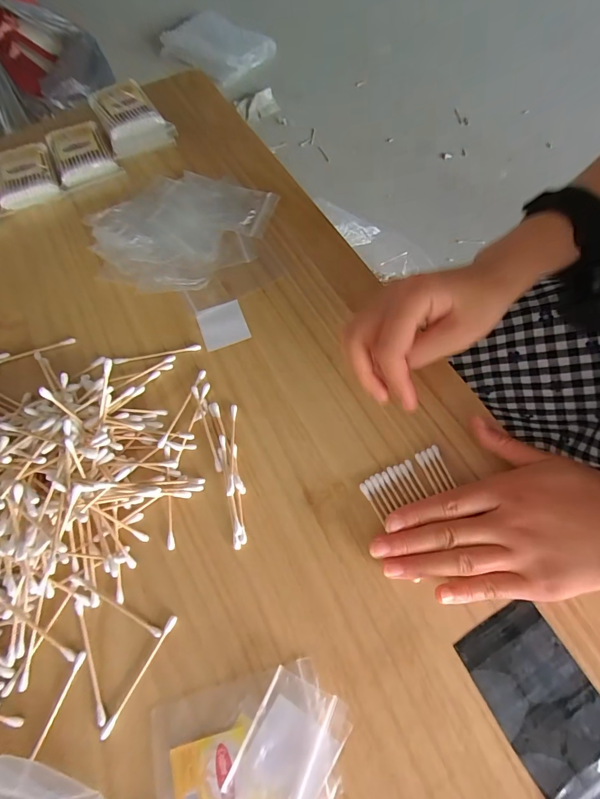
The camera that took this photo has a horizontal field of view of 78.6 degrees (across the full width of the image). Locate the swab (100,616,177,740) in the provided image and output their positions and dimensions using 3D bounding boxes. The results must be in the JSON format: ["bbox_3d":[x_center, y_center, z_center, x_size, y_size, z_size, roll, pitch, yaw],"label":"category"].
[{"bbox_3d":[-0.098,0.169,0.225,0.005,0.004,0.070,27,71,10],"label":"swab"}]

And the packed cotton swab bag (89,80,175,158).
[{"bbox_3d":[-0.182,-0.307,0.401,0.069,0.042,0.088,-26,70,-10],"label":"packed cotton swab bag"}]

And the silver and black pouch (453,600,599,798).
[{"bbox_3d":[0.166,0.213,0.207,0.063,0.008,0.178,-28,69,-11],"label":"silver and black pouch"}]

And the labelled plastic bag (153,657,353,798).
[{"bbox_3d":[-0.027,0.202,0.208,0.109,0.008,0.071,-14,69,-6],"label":"labelled plastic bag"}]

